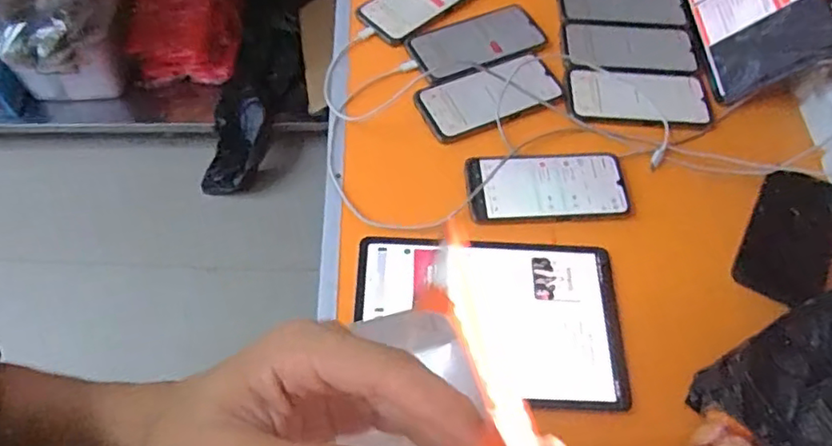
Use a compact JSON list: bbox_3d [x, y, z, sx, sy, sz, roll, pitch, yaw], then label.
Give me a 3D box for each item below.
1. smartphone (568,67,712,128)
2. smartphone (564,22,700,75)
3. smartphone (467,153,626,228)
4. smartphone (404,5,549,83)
[{"bbox_3d":[0.266,-0.151,0.711,0.161,0.011,0.085,2,60,-3],"label":"smartphone"},{"bbox_3d":[0.270,-0.224,0.752,0.164,0.007,0.083,4,60,-2],"label":"smartphone"},{"bbox_3d":[0.140,-0.038,0.637,0.165,0.012,0.083,-1,60,-5],"label":"smartphone"},{"bbox_3d":[0.076,-0.225,0.739,0.160,0.016,0.081,-19,63,-15],"label":"smartphone"}]

